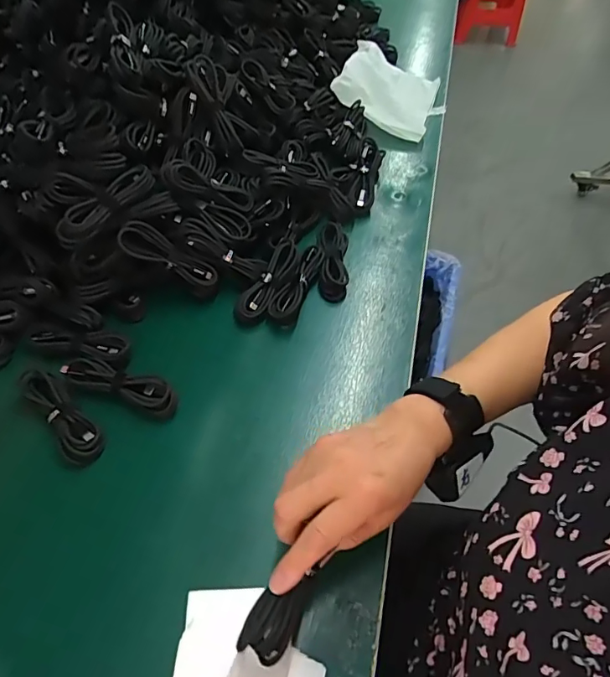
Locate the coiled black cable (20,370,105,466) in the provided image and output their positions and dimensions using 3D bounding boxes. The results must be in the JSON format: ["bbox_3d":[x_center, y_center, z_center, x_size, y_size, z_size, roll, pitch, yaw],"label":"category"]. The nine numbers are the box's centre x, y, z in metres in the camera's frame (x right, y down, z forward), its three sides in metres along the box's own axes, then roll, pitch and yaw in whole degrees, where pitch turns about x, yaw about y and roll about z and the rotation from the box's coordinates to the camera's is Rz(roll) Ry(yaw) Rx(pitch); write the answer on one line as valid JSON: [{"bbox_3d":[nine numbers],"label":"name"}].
[{"bbox_3d":[-0.229,0.071,0.438,0.110,0.021,0.033,39,61,24],"label":"coiled black cable"}]

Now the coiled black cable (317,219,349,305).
[{"bbox_3d":[0.035,-0.099,0.577,0.036,0.028,0.121,4,53,1],"label":"coiled black cable"}]

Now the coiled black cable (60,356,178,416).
[{"bbox_3d":[-0.181,0.044,0.460,0.118,0.016,0.031,17,54,11],"label":"coiled black cable"}]

